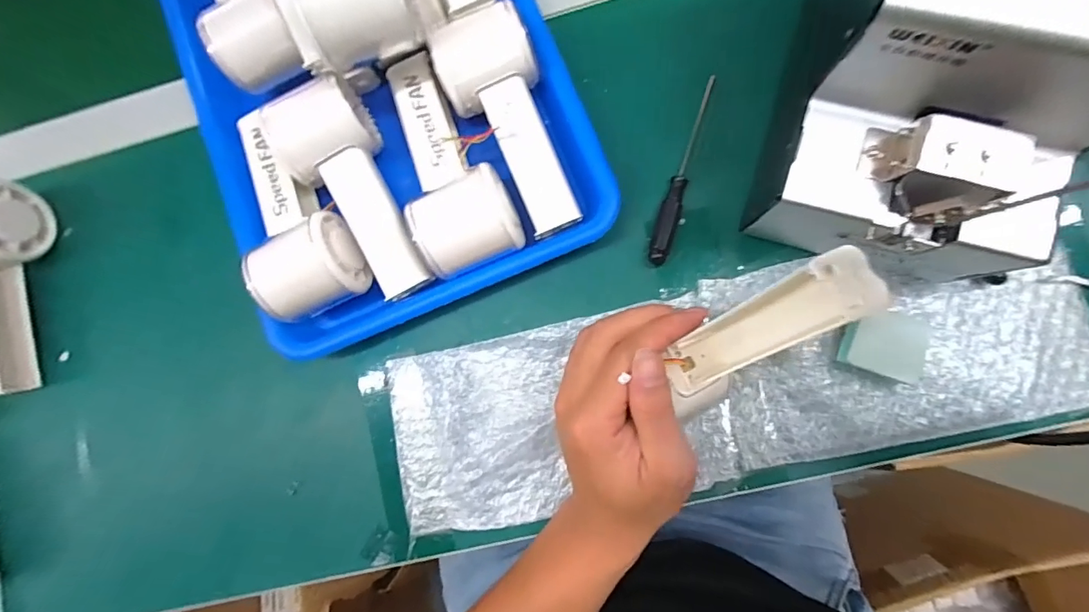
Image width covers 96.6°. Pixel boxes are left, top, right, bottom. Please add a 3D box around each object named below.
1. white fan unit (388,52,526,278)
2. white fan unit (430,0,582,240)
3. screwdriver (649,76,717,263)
[{"bbox_3d":[-0.068,-0.097,0.322,0.064,0.050,0.151,-24,81,4],"label":"white fan unit"},{"bbox_3d":[-0.022,-0.118,0.312,0.058,0.046,0.147,-21,82,5],"label":"white fan unit"},{"bbox_3d":[0.092,-0.091,0.322,0.014,0.012,0.130,17,86,9],"label":"screwdriver"}]

